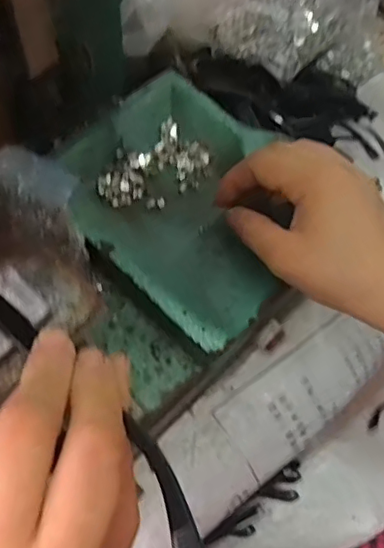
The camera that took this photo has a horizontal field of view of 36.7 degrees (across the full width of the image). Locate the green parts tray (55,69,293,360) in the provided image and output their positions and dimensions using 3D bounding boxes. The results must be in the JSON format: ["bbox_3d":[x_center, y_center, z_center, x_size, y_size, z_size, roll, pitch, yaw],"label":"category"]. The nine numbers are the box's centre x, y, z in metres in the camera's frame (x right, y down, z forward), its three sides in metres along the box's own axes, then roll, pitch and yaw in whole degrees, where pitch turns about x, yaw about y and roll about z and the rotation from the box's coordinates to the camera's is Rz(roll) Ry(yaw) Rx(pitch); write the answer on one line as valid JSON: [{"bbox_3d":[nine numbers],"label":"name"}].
[{"bbox_3d":[-0.001,-0.055,0.409,0.184,0.022,0.148,43,71,15],"label":"green parts tray"}]

